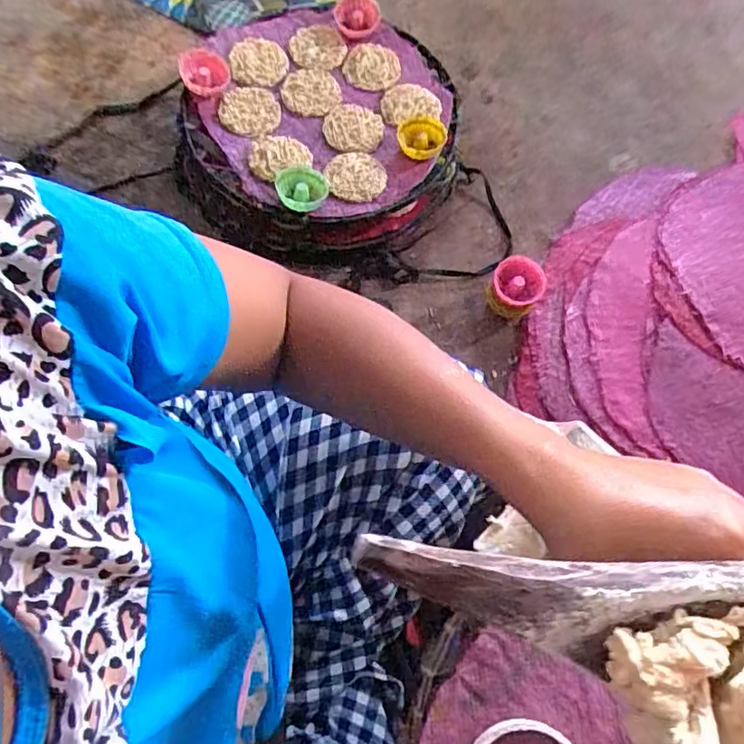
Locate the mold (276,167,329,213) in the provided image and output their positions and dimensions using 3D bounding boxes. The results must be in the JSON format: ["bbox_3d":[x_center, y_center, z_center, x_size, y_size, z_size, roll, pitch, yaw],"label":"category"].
[{"bbox_3d":[-0.084,-0.226,0.696,0.058,0.024,0.063,1,69,-2],"label":"mold"}]

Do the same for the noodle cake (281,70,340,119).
[{"bbox_3d":[-0.080,-0.374,0.767,0.069,0.022,0.072,1,69,-2],"label":"noodle cake"}]

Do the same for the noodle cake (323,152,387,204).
[{"bbox_3d":[-0.021,-0.248,0.725,0.074,0.015,0.071,2,71,-5],"label":"noodle cake"}]

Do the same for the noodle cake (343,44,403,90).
[{"bbox_3d":[0.002,-0.420,0.792,0.069,0.025,0.064,26,71,3],"label":"noodle cake"}]

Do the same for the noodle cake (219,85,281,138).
[{"bbox_3d":[-0.158,-0.341,0.746,0.072,0.018,0.073,2,71,-5],"label":"noodle cake"}]

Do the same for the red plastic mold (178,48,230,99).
[{"bbox_3d":[-0.216,-0.388,0.740,0.061,0.023,0.072,-17,74,-11],"label":"red plastic mold"}]

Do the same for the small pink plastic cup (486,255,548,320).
[{"bbox_3d":[0.184,-0.107,0.731,0.065,0.059,0.062,2,71,-5],"label":"small pink plastic cup"}]

